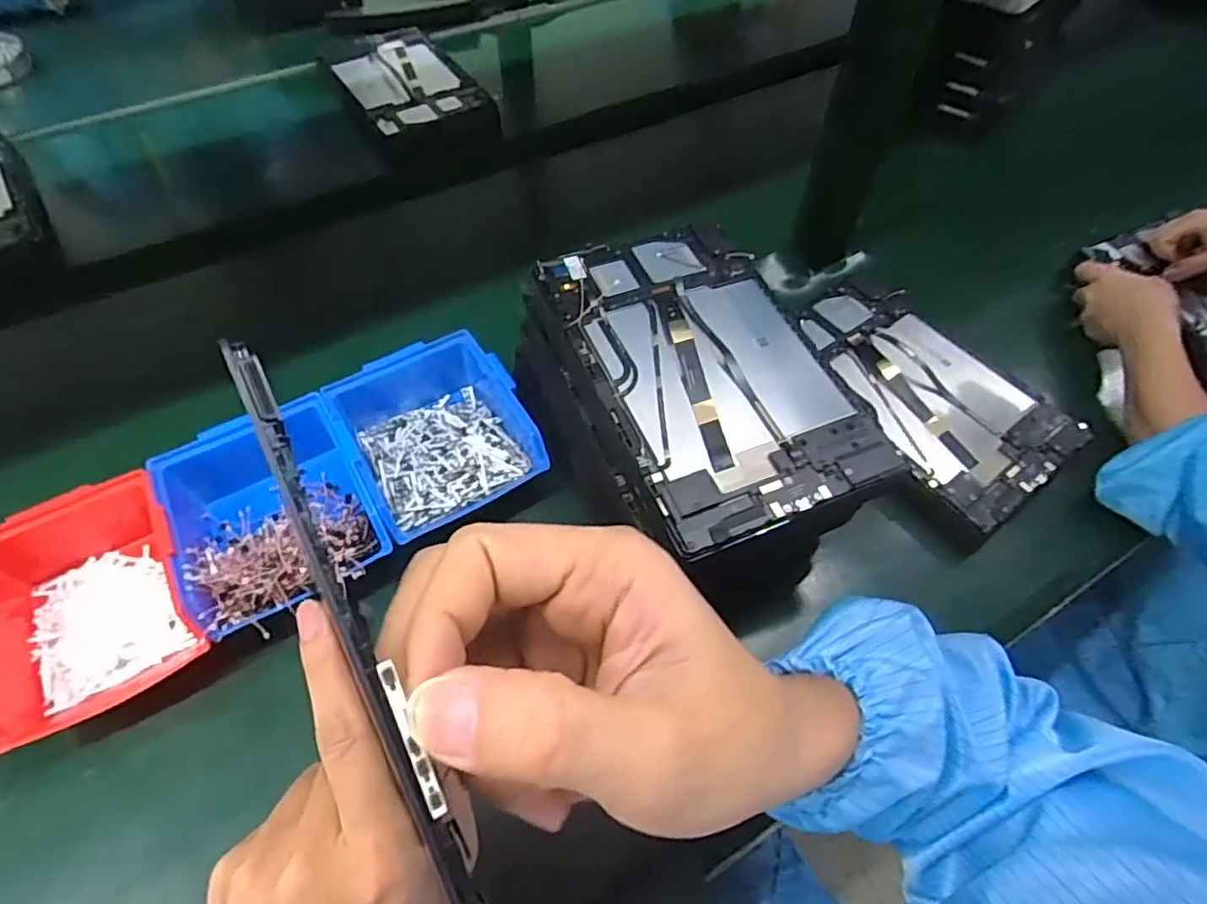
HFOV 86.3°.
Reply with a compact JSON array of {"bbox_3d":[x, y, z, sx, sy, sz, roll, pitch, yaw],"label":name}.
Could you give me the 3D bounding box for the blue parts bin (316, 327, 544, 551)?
[{"bbox_3d":[-0.130,-0.015,0.499,0.126,0.065,0.147,-26,63,-18],"label":"blue parts bin"}]

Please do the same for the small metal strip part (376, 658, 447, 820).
[{"bbox_3d":[-0.042,0.064,0.141,0.004,0.004,0.036,-22,97,-17],"label":"small metal strip part"}]

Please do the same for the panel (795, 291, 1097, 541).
[{"bbox_3d":[0.271,-0.060,0.546,0.132,0.017,0.236,-31,60,-8],"label":"panel"}]

